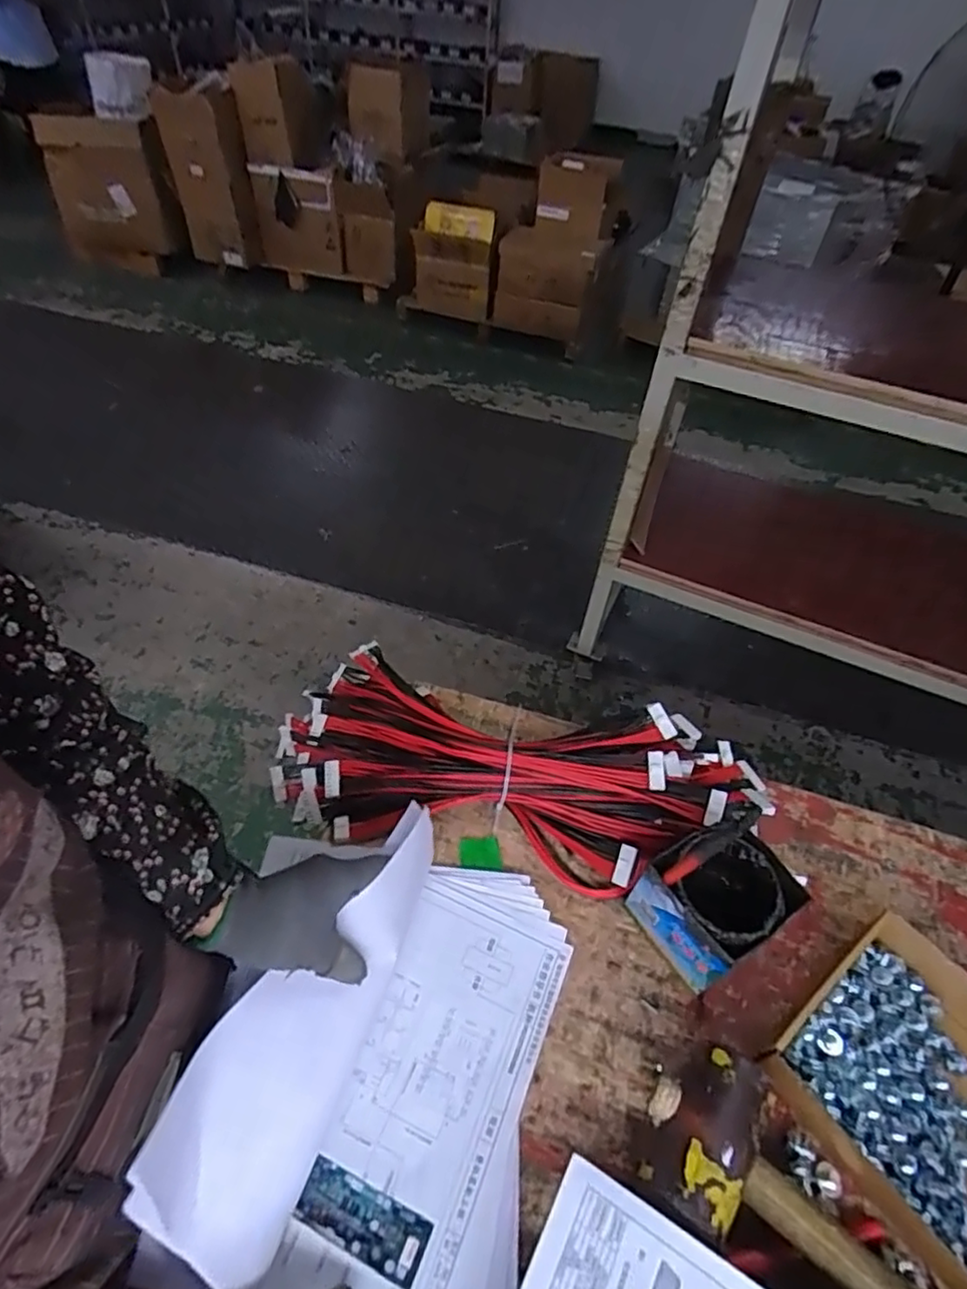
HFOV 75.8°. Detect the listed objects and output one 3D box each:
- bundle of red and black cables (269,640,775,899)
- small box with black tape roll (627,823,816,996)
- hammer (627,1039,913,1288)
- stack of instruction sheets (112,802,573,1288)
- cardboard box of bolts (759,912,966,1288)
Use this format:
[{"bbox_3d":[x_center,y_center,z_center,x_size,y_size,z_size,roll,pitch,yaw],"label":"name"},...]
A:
[{"bbox_3d":[0.031,0.114,0.654,0.512,0.086,0.238,12,48,5],"label":"bundle of red and black cables"},{"bbox_3d":[0.198,0.222,0.534,0.102,0.094,0.092,-22,54,-23],"label":"small box with black tape roll"},{"bbox_3d":[0.243,0.393,0.427,0.267,0.068,0.113,23,50,15],"label":"hammer"},{"bbox_3d":[-0.065,0.287,0.450,0.233,0.121,0.311,13,48,6],"label":"stack of instruction sheets"},{"bbox_3d":[0.353,0.353,0.471,0.181,0.047,0.221,-28,56,-27],"label":"cardboard box of bolts"}]

